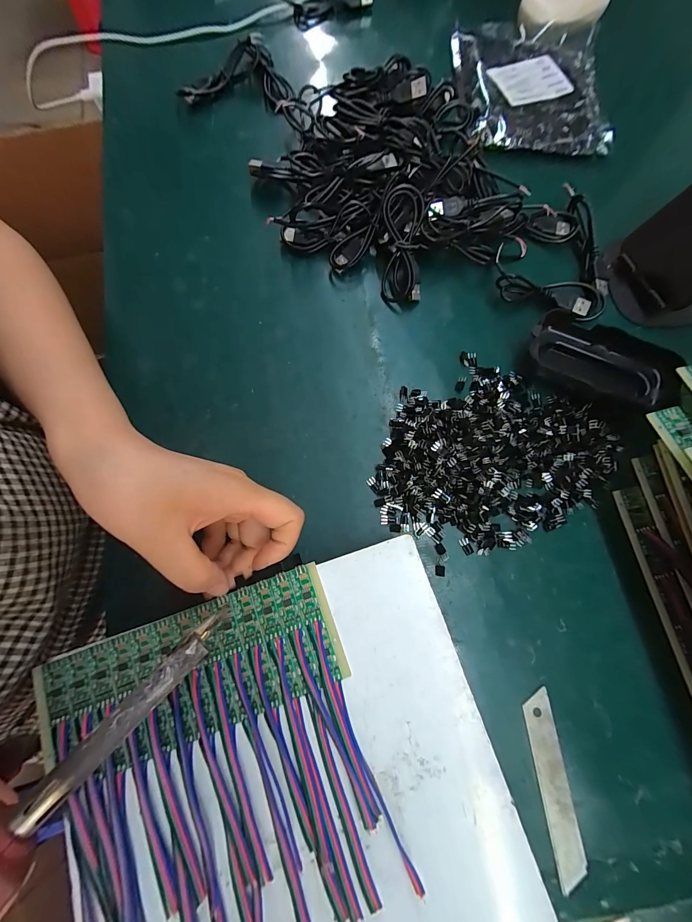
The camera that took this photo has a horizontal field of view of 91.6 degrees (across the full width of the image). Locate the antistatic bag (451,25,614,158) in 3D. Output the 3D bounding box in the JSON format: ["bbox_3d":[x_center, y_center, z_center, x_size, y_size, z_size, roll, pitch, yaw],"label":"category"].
[{"bbox_3d":[0.181,-0.373,0.324,0.142,0.016,0.154,1,77,0],"label":"antistatic bag"}]

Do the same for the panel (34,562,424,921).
[{"bbox_3d":[-0.069,0.160,0.176,0.159,0.014,0.158,-20,77,-3],"label":"panel"}]

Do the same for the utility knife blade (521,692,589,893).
[{"bbox_3d":[0.127,0.197,0.204,0.018,0.004,0.097,-6,77,-1],"label":"utility knife blade"}]

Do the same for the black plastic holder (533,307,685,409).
[{"bbox_3d":[0.199,-0.075,0.256,0.117,0.018,0.047,20,78,5],"label":"black plastic holder"}]

